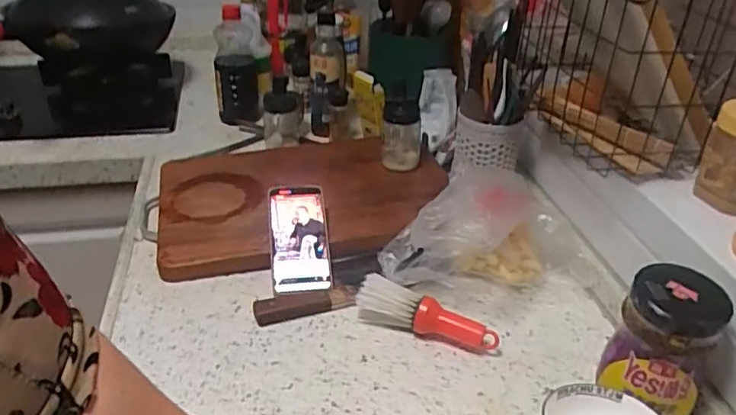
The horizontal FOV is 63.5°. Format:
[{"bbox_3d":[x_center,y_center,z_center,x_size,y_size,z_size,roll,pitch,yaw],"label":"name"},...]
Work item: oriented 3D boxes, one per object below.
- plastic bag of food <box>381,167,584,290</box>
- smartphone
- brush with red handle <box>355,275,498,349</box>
[{"bbox_3d":[0.136,0.035,0.723,0.235,0.141,0.111,-17,37,-26],"label":"plastic bag of food"},{"bbox_3d":[-0.089,0.040,0.772,0.074,0.017,0.163,-3,56,-8],"label":"smartphone"},{"bbox_3d":[0.066,0.123,0.676,0.162,0.044,0.032,15,35,20],"label":"brush with red handle"}]

